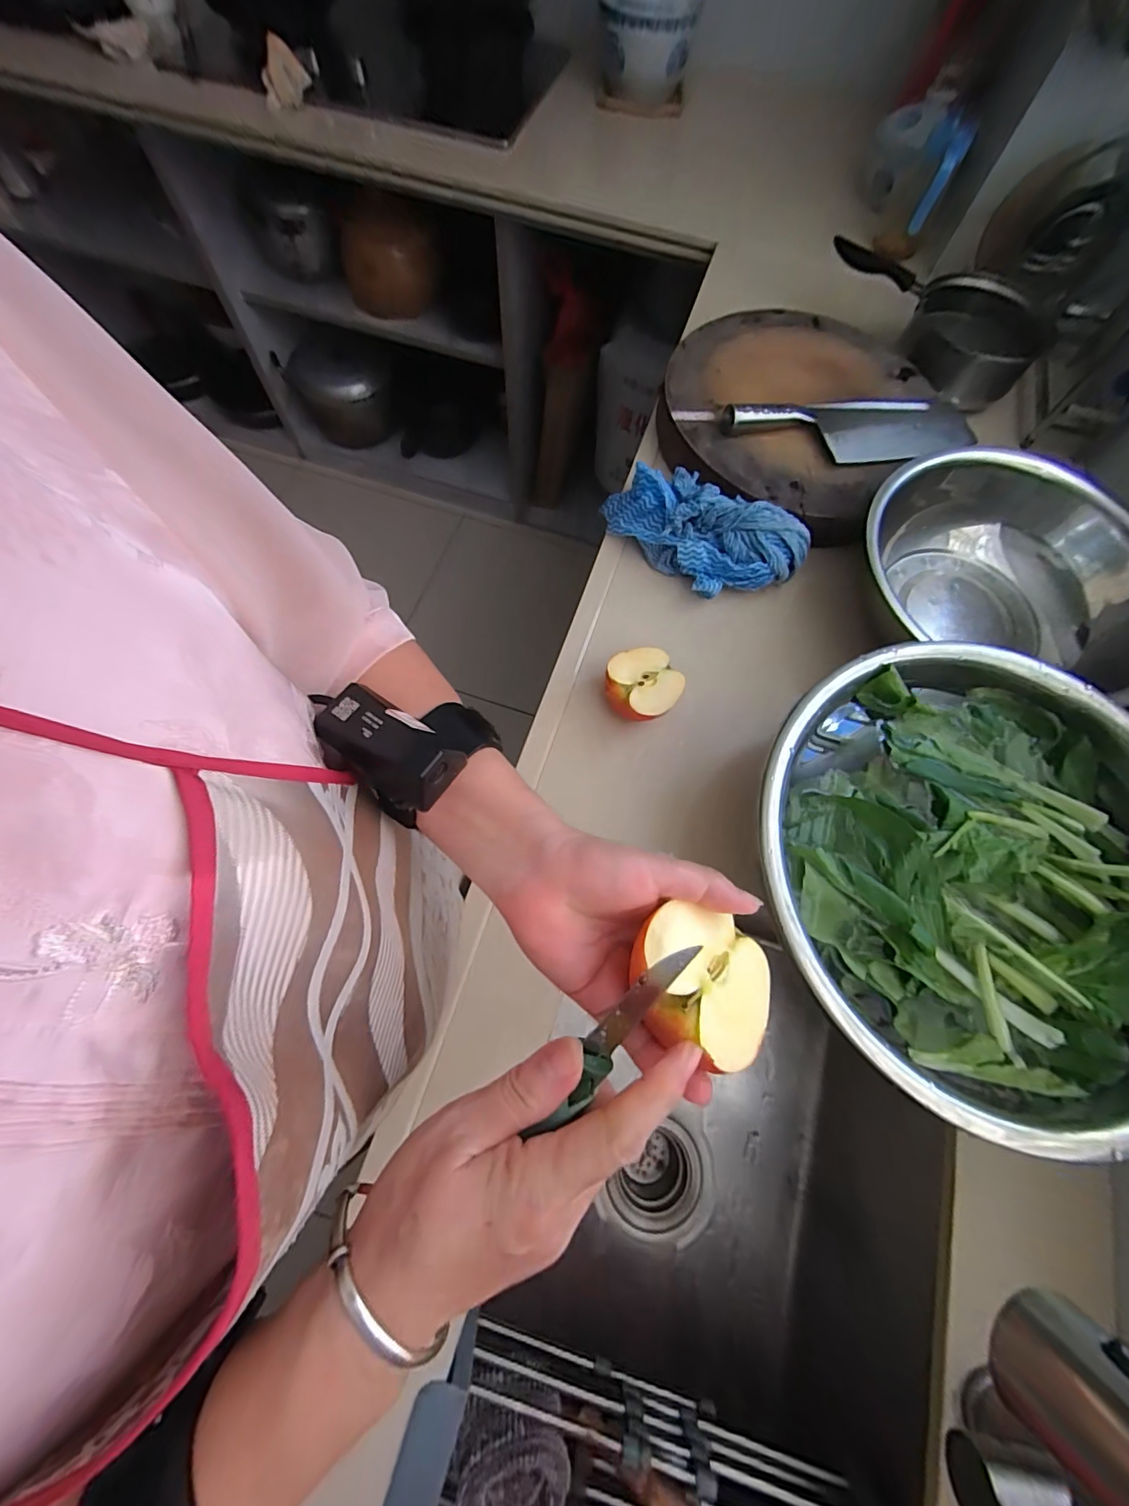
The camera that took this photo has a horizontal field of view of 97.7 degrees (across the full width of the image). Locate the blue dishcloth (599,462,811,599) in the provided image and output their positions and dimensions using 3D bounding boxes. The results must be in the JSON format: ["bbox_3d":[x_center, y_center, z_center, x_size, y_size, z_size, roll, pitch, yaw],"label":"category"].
[{"bbox_3d":[0.159,-0.263,0.579,0.235,0.061,0.118,34,73,9],"label":"blue dishcloth"}]

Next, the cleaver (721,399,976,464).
[{"bbox_3d":[0.376,-0.409,0.619,0.342,0.032,0.106,-13,72,-7],"label":"cleaver"}]

